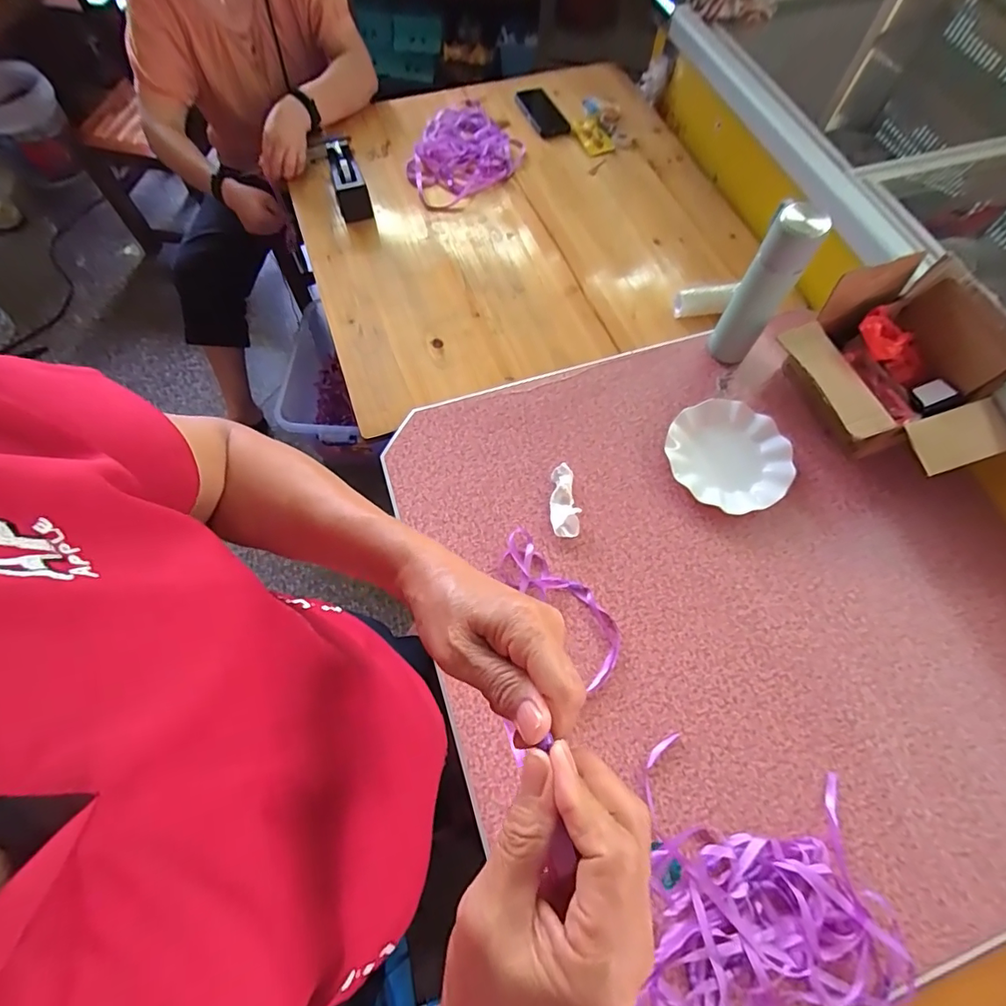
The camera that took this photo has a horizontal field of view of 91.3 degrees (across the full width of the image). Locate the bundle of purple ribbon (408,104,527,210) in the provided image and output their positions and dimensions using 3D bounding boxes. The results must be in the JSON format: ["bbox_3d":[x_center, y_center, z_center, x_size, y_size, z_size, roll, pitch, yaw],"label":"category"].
[{"bbox_3d":[-0.098,-0.748,1.046,0.243,0.033,0.232,-36,72,-15],"label":"bundle of purple ribbon"}]

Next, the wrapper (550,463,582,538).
[{"bbox_3d":[0.089,-0.002,0.715,0.039,0.020,0.108,2,67,0],"label":"wrapper"}]

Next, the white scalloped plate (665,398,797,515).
[{"bbox_3d":[0.338,-0.072,0.737,0.180,0.022,0.169,0,67,-1],"label":"white scalloped plate"}]

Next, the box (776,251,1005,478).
[{"bbox_3d":[0.547,-0.166,0.699,0.222,0.188,0.272,-19,69,-9],"label":"box"}]

